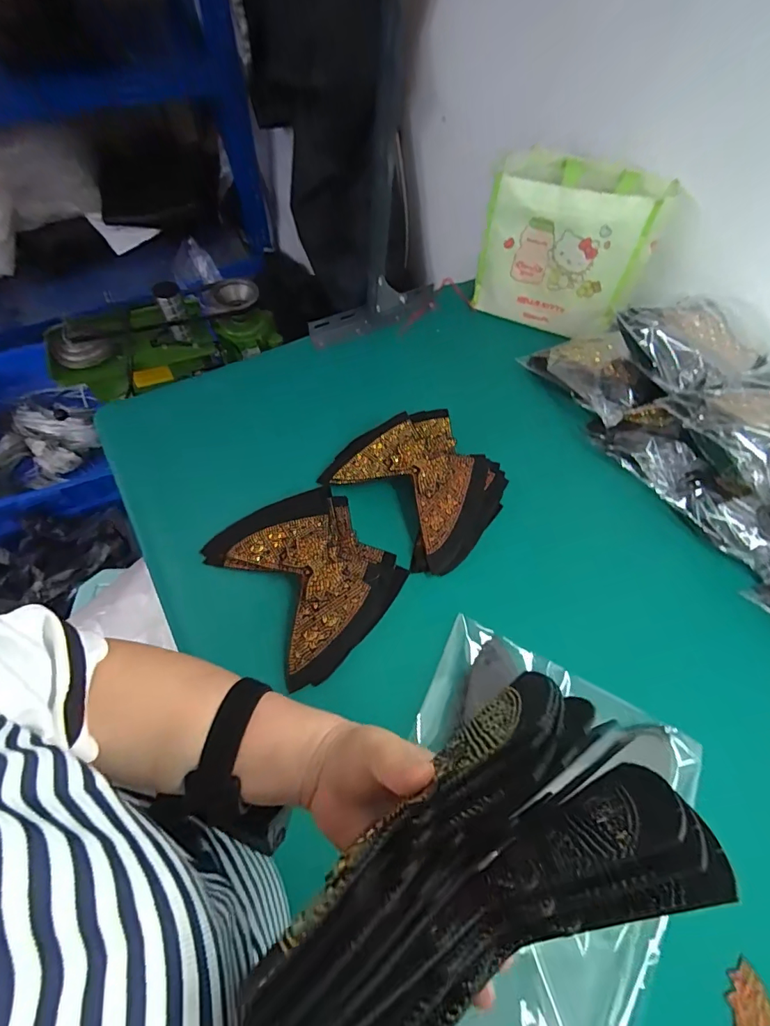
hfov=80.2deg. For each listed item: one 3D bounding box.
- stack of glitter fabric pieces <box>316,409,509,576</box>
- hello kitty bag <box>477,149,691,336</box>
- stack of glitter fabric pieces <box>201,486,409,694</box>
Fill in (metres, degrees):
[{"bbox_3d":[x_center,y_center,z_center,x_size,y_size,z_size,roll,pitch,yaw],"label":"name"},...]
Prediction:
[{"bbox_3d":[0.053,-0.047,0.626,0.187,0.058,0.227,-36,69,-20],"label":"stack of glitter fabric pieces"},{"bbox_3d":[0.293,-0.436,0.755,0.265,0.196,0.171,10,61,3],"label":"hello kitty bag"},{"bbox_3d":[-0.094,0.069,0.572,0.183,0.038,0.223,-34,68,-19],"label":"stack of glitter fabric pieces"}]

